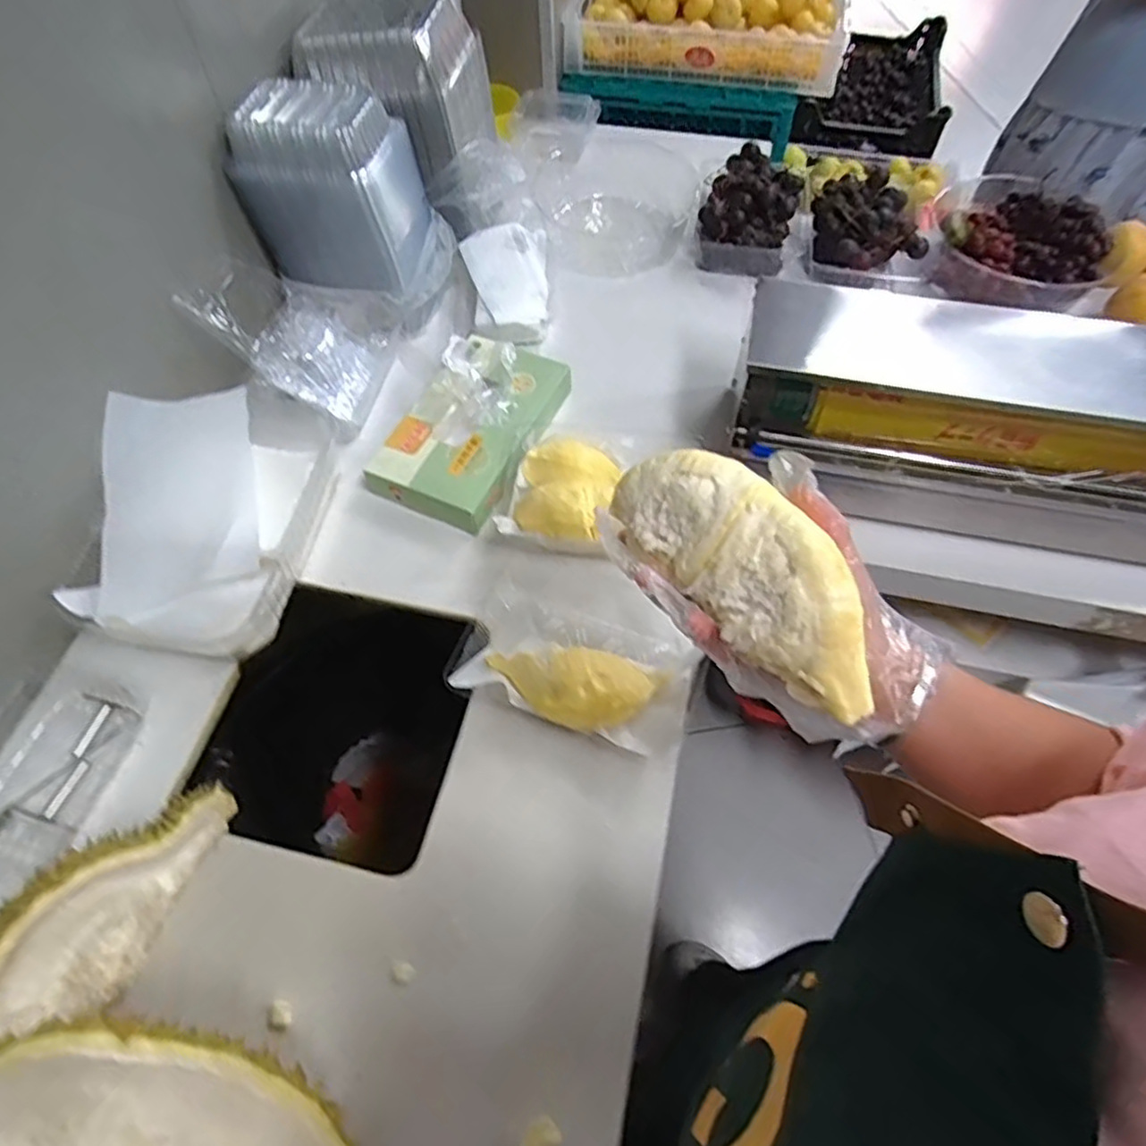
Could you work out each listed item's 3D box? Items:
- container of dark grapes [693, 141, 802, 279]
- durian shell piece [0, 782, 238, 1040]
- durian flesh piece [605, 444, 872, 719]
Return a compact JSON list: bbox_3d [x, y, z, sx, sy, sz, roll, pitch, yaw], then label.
[{"bbox_3d":[0.251,-0.519,0.941,0.132,0.091,0.164,13,61,9],"label":"container of dark grapes"},{"bbox_3d":[-0.353,0.245,0.494,0.064,0.094,0.197,21,62,13],"label":"durian shell piece"},{"bbox_3d":[0.101,-0.002,0.365,0.074,0.043,0.170,-46,74,20],"label":"durian flesh piece"}]

